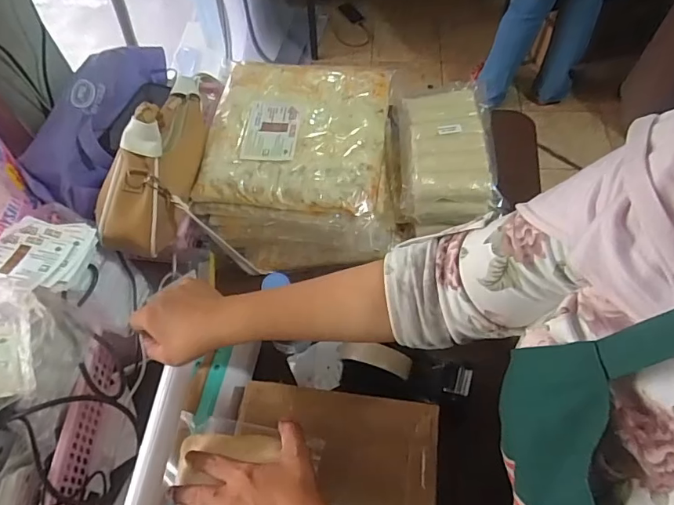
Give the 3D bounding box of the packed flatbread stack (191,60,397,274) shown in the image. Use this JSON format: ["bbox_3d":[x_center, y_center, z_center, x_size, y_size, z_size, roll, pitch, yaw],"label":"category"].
[{"bbox_3d":[-0.052,-0.131,0.709,0.271,0.140,0.275,-3,58,1],"label":"packed flatbread stack"}]

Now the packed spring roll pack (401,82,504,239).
[{"bbox_3d":[0.152,-0.146,0.694,0.139,0.073,0.225,-2,58,2],"label":"packed spring roll pack"}]

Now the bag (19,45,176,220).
[{"bbox_3d":[-0.349,-0.196,0.701,0.112,0.069,0.302,8,59,8],"label":"bag"}]

